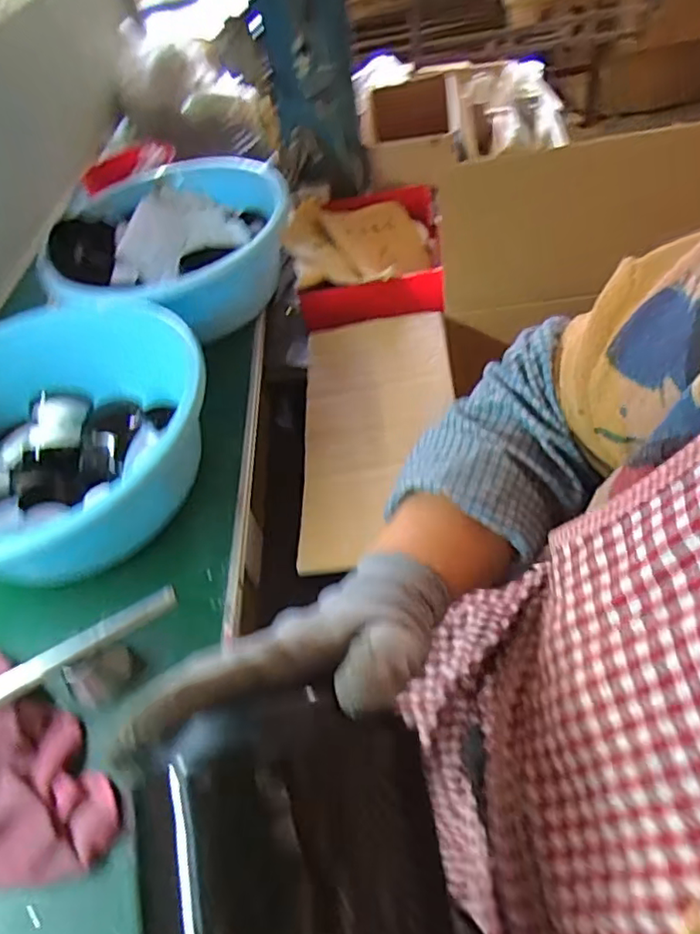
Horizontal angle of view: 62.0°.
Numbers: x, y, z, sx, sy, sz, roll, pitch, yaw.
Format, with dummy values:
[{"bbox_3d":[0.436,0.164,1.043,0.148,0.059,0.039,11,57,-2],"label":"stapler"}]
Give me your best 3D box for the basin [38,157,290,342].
[{"bbox_3d":[-0.265,-0.313,0.870,0.343,0.129,0.364,-5,51,-2],"label":"basin"}]

